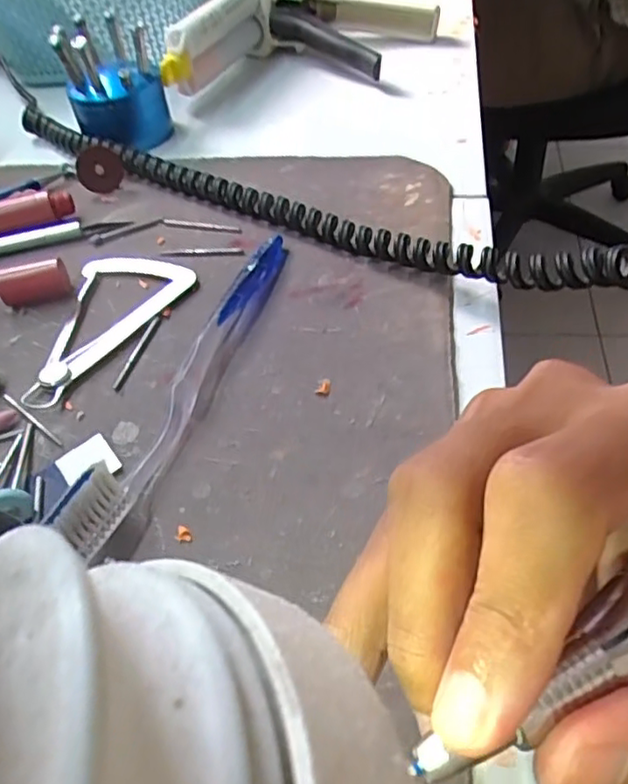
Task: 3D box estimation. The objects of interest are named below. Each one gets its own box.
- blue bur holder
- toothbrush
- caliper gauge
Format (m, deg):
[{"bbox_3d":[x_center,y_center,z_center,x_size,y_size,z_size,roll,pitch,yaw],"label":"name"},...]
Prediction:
[{"bbox_3d":[-0.128,-0.200,0.408,0.057,0.068,0.055,-17,48,-9],"label":"blue bur holder"},{"bbox_3d":[-0.047,-0.014,0.256,0.018,0.024,0.175,9,49,14],"label":"toothbrush"},{"bbox_3d":[-0.104,-0.036,0.296,0.061,0.005,0.097,26,55,27],"label":"caliper gauge"}]

